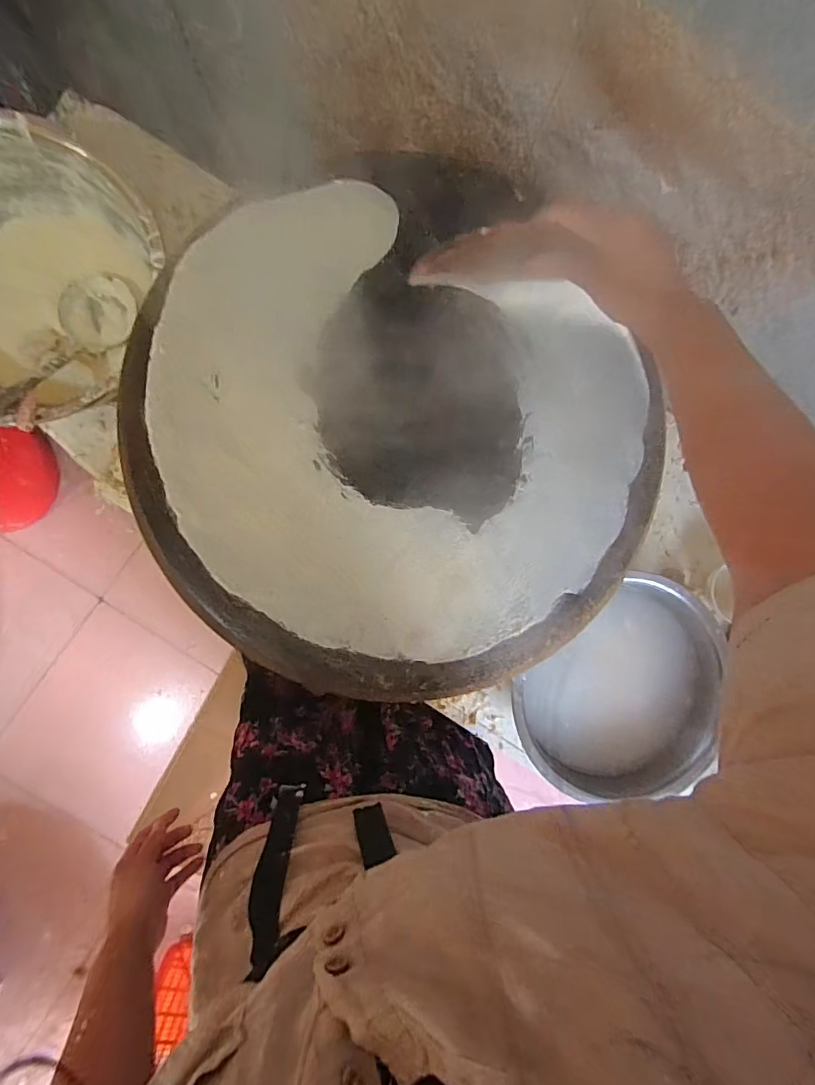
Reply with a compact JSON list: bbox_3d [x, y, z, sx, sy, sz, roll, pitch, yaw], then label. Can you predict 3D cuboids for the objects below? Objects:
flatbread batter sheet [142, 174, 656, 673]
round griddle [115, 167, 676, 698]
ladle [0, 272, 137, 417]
[{"bbox_3d":[-0.010,-0.102,0.473,0.480,0.019,0.398,23,87,-7],"label":"flatbread batter sheet"},{"bbox_3d":[-0.006,-0.101,0.476,0.480,0.041,0.503,0,89,-7],"label":"round griddle"},{"bbox_3d":[-0.490,-0.248,0.644,0.075,0.083,0.367,14,50,-6],"label":"ladle"}]

